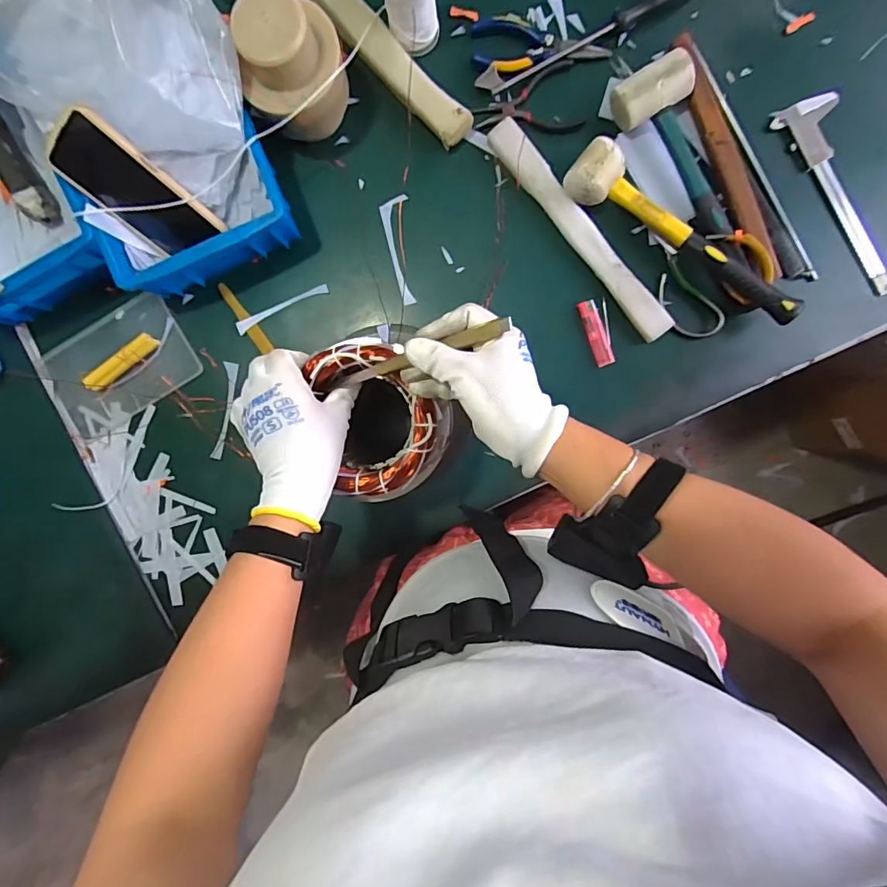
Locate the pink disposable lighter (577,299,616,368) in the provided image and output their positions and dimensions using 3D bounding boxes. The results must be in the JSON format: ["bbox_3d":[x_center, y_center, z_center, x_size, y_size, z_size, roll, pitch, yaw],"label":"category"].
[{"bbox_3d":[0.179,-0.128,0.562,0.021,0.010,0.076,-21,92,5],"label":"pink disposable lighter"}]

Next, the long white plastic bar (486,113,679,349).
[{"bbox_3d":[0.153,-0.240,0.545,0.033,0.025,0.295,-39,91,5],"label":"long white plastic bar"}]

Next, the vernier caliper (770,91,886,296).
[{"bbox_3d":[0.449,-0.279,0.531,0.060,0.012,0.228,-33,91,5],"label":"vernier caliper"}]

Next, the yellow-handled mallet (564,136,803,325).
[{"bbox_3d":[0.260,-0.226,0.526,0.279,0.053,0.056,36,95,1],"label":"yellow-handled mallet"}]

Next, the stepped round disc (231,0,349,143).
[{"bbox_3d":[-0.151,-0.377,0.504,0.090,0.130,0.094,0,94,4],"label":"stepped round disc"}]

